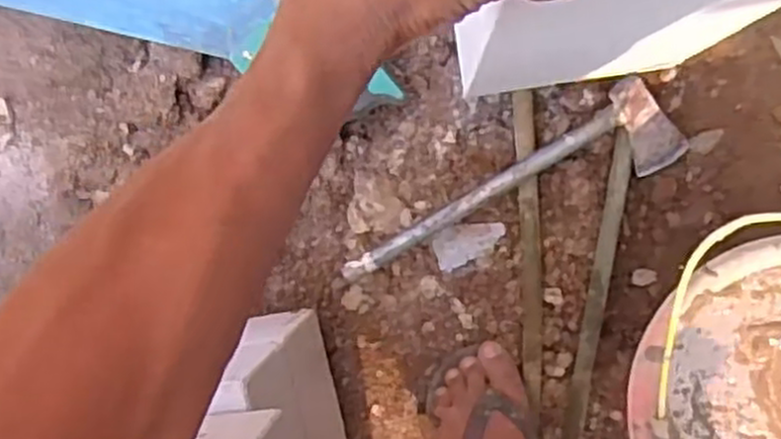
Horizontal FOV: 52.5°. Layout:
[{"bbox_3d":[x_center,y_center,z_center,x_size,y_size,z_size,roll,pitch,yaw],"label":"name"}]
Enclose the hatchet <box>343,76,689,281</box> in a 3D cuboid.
[{"bbox_3d":[0.123,-0.011,0.762,0.334,0.070,0.096,-33,94,10],"label":"hatchet"}]

